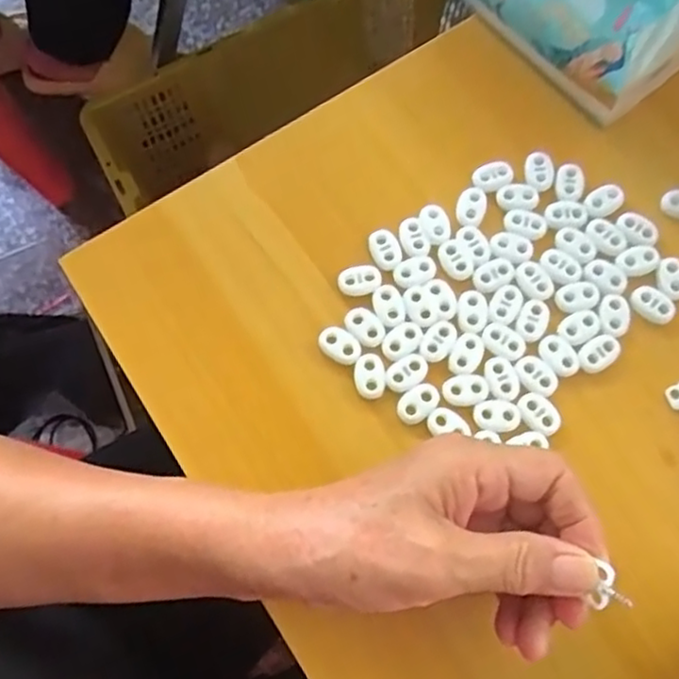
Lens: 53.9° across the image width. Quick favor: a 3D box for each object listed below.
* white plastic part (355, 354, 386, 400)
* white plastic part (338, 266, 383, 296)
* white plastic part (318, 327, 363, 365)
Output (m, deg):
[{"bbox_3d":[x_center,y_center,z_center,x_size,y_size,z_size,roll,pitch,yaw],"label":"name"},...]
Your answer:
[{"bbox_3d":[0.015,0.018,0.333,0.015,0.004,0.022,0,74,1],"label":"white plastic part"},{"bbox_3d":[0.011,-0.031,0.347,0.023,0.005,0.015,-5,74,-1],"label":"white plastic part"},{"bbox_3d":[0.000,0.003,0.337,0.023,0.004,0.014,34,77,10],"label":"white plastic part"}]

